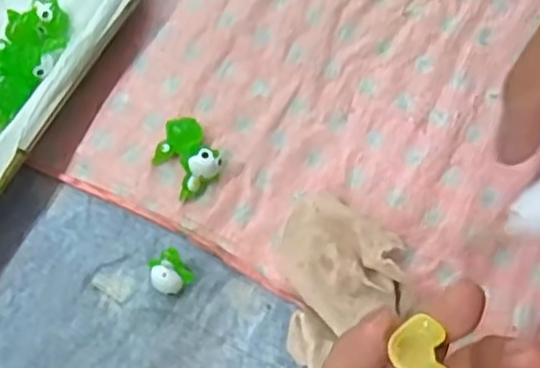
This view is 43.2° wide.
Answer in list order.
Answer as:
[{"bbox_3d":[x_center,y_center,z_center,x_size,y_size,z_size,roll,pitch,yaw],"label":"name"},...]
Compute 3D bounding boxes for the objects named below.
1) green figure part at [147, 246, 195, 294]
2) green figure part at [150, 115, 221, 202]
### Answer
[{"bbox_3d":[-0.044,0.038,0.294,0.016,0.019,0.017,-34,80,-7],"label":"green figure part"},{"bbox_3d":[-0.038,-0.013,0.308,0.026,0.016,0.032,-37,80,-8],"label":"green figure part"}]

